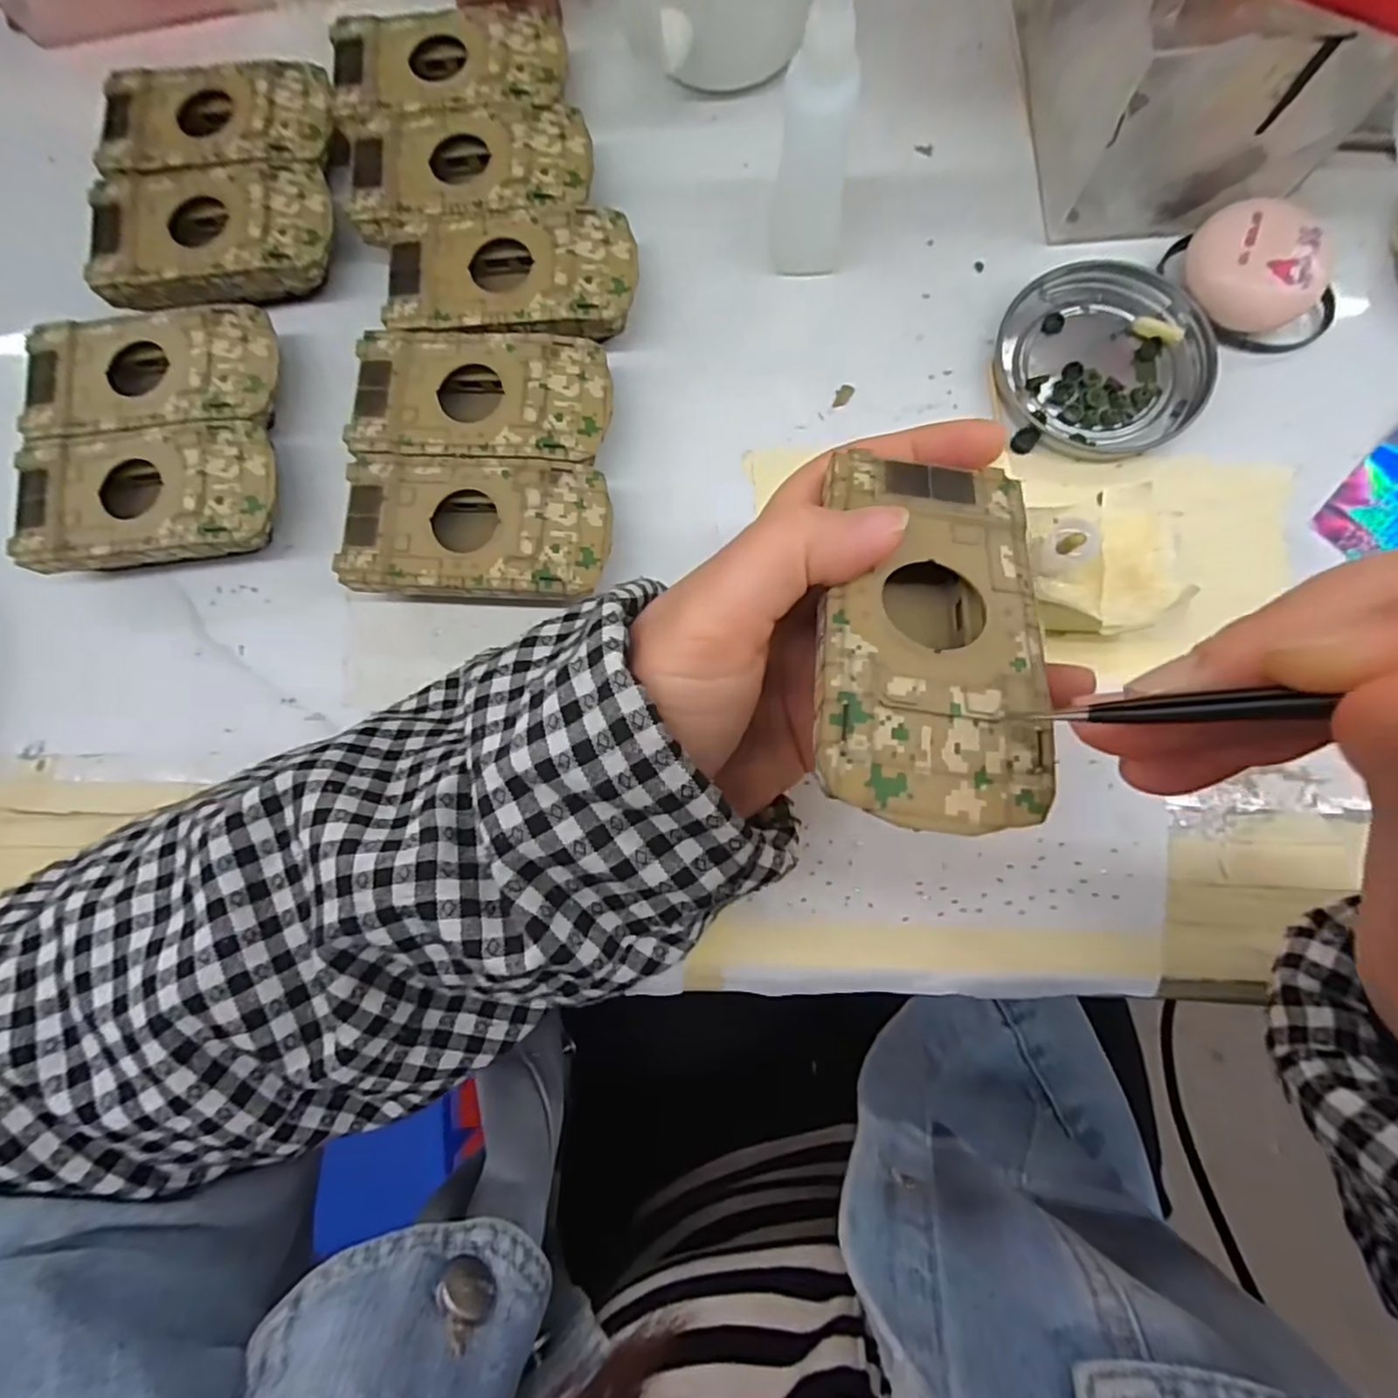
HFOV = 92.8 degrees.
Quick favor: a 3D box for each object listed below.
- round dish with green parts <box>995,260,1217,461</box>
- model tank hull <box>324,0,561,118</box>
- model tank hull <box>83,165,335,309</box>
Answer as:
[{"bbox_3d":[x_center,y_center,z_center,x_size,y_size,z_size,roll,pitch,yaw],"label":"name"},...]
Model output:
[{"bbox_3d":[0.156,-0.132,0.260,0.074,0.011,0.076,0,82,1],"label":"round dish with green parts"},{"bbox_3d":[-0.104,-0.264,0.285,0.095,0.020,0.048,-4,82,1],"label":"model tank hull"},{"bbox_3d":[-0.198,-0.190,0.275,0.093,0.017,0.052,-4,82,1],"label":"model tank hull"}]

